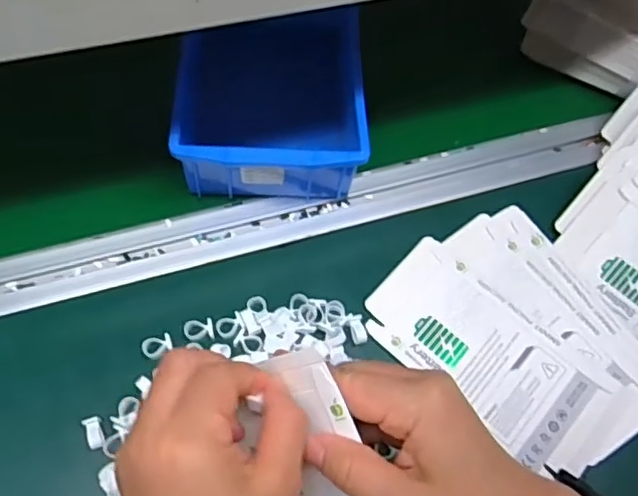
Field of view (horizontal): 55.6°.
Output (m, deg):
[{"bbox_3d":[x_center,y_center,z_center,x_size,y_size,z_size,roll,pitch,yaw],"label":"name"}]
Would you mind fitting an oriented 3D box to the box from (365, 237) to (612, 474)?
[{"bbox_3d":[0.113,0.066,0.418,0.154,0.004,0.086,40,71,13],"label":"box"}]

